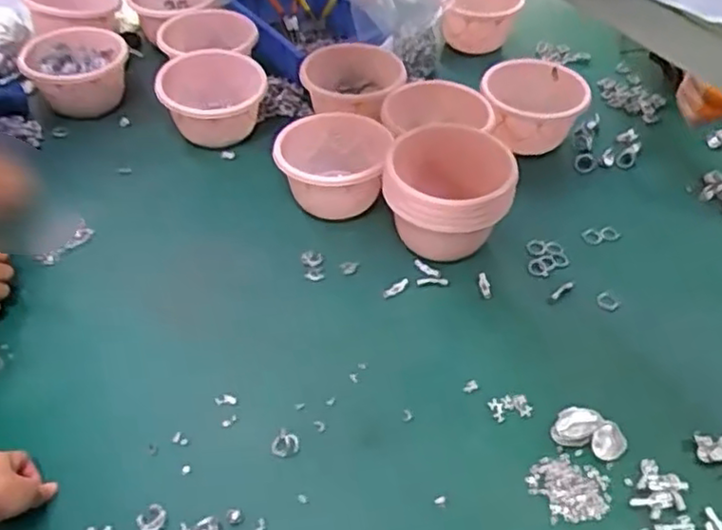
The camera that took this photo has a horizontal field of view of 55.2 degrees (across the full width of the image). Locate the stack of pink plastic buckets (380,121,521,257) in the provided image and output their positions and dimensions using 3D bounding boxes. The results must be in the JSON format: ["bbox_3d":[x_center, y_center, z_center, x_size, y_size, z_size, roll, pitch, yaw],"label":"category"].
[{"bbox_3d":[0.104,-0.077,0.838,0.153,0.131,0.125,12,47,11],"label":"stack of pink plastic buckets"}]

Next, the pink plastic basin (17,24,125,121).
[{"bbox_3d":[-0.417,-0.283,1.027,0.145,0.081,0.142,-10,46,-9],"label":"pink plastic basin"}]

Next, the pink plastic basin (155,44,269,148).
[{"bbox_3d":[-0.209,-0.232,0.985,0.140,0.100,0.140,0,45,0],"label":"pink plastic basin"}]

